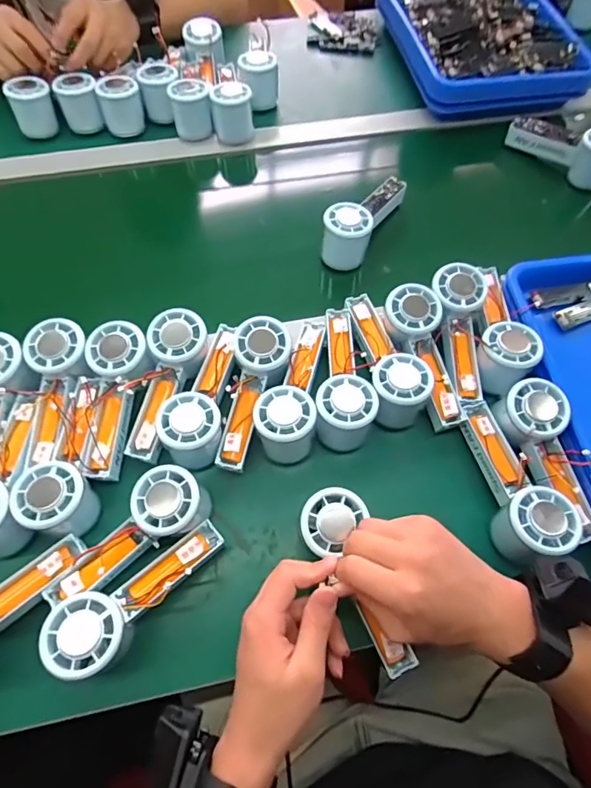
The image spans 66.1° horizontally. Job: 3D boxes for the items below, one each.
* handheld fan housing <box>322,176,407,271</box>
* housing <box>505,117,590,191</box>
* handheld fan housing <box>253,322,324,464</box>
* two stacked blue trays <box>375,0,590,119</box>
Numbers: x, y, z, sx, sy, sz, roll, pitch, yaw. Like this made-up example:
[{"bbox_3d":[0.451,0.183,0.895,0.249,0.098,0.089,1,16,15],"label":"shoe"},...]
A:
[{"bbox_3d":[0.089,-0.227,0.568,0.053,0.062,0.151,29,67,13],"label":"handheld fan housing"},{"bbox_3d":[0.362,-0.336,0.616,0.146,0.070,0.046,33,68,15],"label":"housing"},{"bbox_3d":[-0.003,-0.012,0.458,0.061,0.058,0.151,4,64,2],"label":"handheld fan housing"},{"bbox_3d":[0.285,-0.564,0.707,0.256,0.062,0.313,-12,64,-6],"label":"two stacked blue trays"}]

